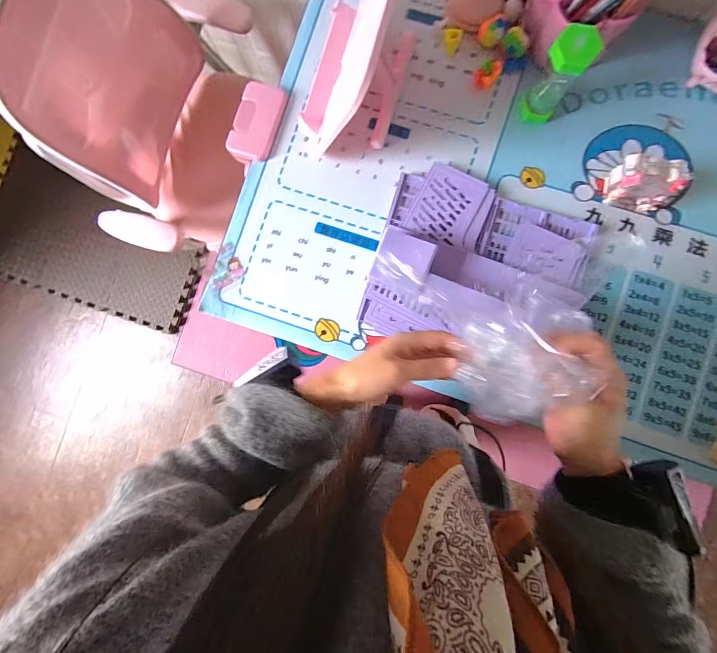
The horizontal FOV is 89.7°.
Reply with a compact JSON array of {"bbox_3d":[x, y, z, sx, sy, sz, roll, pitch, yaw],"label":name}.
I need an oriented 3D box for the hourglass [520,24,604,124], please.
[{"bbox_3d":[0.270,-0.338,0.494,0.056,0.122,0.052,33,93,4],"label":"hourglass"}]

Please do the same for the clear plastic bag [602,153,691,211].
[{"bbox_3d":[0.406,-0.200,0.510,0.093,0.073,0.050,10,91,5],"label":"clear plastic bag"}]

